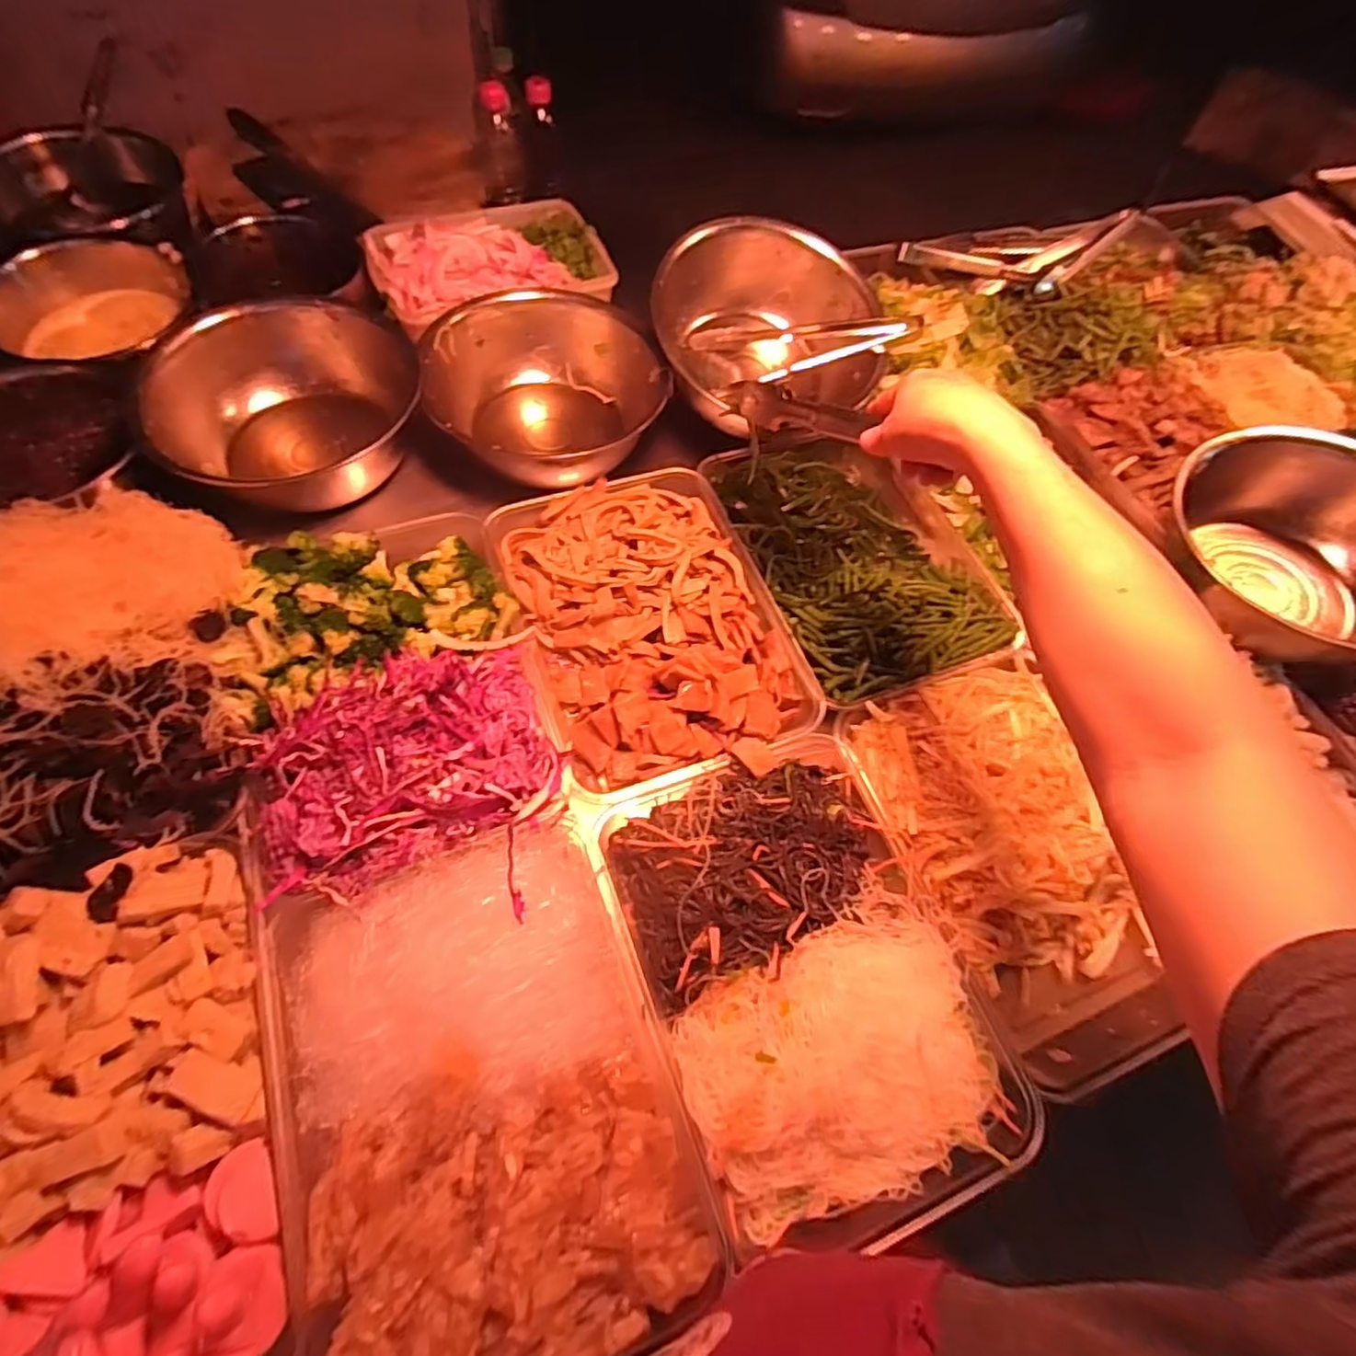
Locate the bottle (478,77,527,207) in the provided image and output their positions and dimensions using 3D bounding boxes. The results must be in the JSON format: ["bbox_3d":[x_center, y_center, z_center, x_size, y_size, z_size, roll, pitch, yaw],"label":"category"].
[{"bbox_3d":[-0.250,-0.752,0.923,0.061,0.130,0.059,-10,64,-11],"label":"bottle"}]

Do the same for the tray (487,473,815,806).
[{"bbox_3d":[-0.029,-0.060,0.682,0.249,0.067,0.356,-17,66,-15],"label":"tray"}]

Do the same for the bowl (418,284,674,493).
[{"bbox_3d":[-0.160,-0.356,0.812,0.251,0.128,0.248,3,62,-5],"label":"bowl"}]

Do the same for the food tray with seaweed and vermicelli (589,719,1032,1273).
[{"bbox_3d":[0.100,0.235,0.534,0.255,0.073,0.358,-17,66,-15],"label":"food tray with seaweed and vermicelli"}]

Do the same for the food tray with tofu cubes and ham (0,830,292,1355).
[{"bbox_3d":[-0.389,0.280,0.400,0.240,0.066,0.321,-22,64,-14],"label":"food tray with tofu cubes and ham"}]

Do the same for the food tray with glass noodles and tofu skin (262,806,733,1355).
[{"bbox_3d":[-0.141,0.299,0.472,0.258,0.055,0.353,-18,66,-15],"label":"food tray with glass noodles and tofu skin"}]

